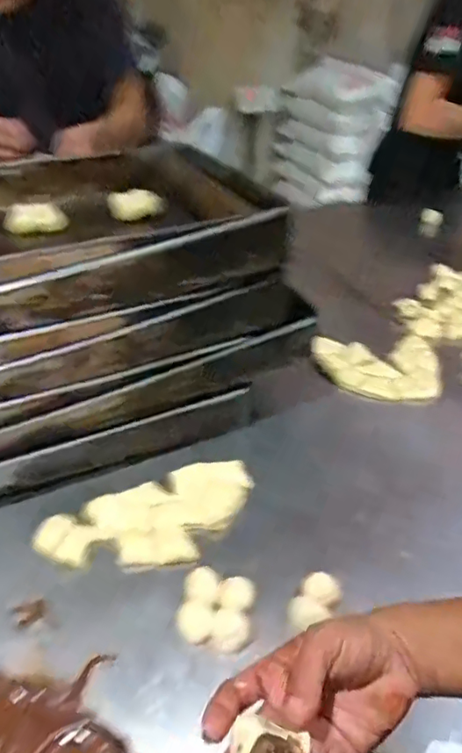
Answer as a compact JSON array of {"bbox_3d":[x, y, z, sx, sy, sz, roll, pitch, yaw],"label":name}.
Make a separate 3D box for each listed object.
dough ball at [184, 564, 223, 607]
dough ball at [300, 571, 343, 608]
[{"bbox_3d":[-0.029,0.208,0.521,0.035,0.020,0.035,1,39,-1],"label":"dough ball"},{"bbox_3d":[0.089,0.209,0.518,0.036,0.018,0.032,17,42,17],"label":"dough ball"}]

